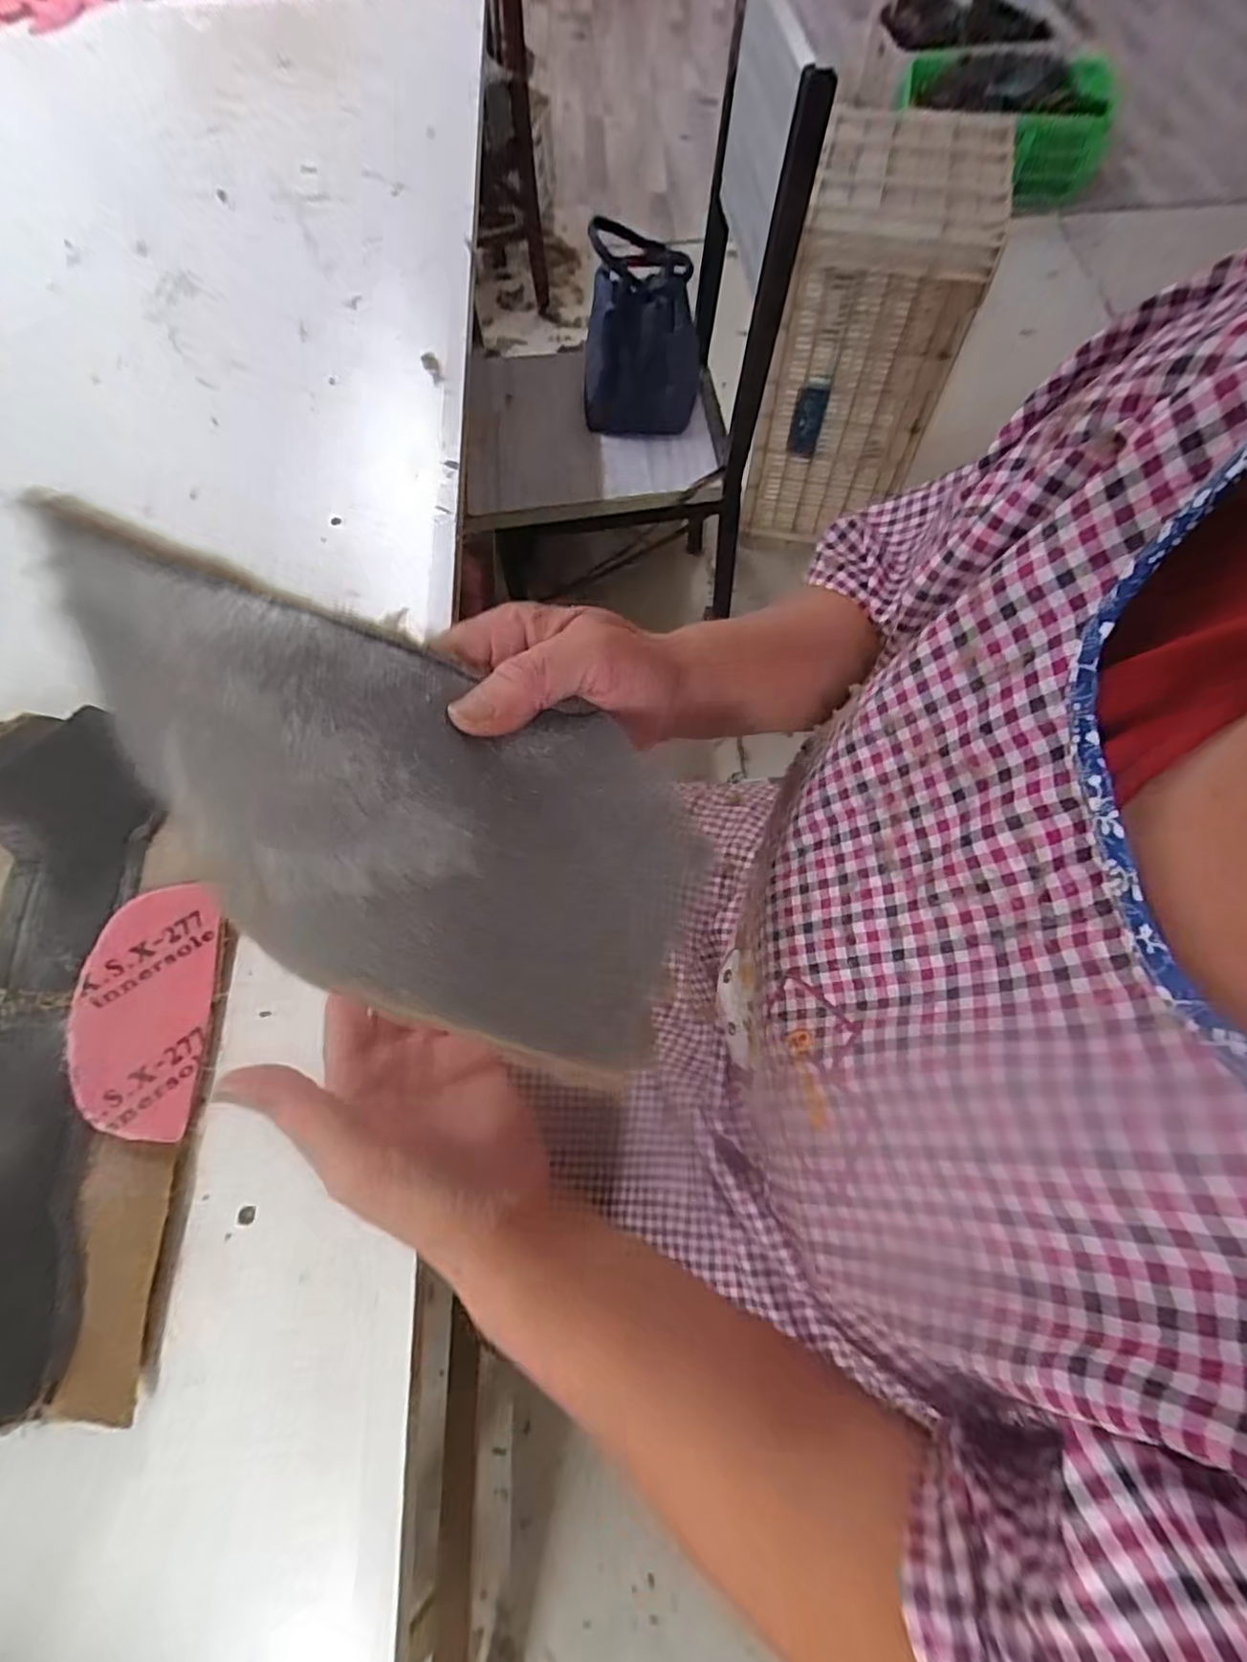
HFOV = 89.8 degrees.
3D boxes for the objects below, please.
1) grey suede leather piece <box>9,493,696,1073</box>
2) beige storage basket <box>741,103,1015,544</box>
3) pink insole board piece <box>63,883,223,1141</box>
[{"bbox_3d":[-0.094,-0.025,0.218,0.267,0.036,0.120,34,71,-1],"label":"grey suede leather piece"},{"bbox_3d":[0.459,-0.912,1.218,0.295,0.531,0.364,15,68,7],"label":"beige storage basket"},{"bbox_3d":[-0.259,0.093,0.340,0.059,0.004,0.132,13,61,-36],"label":"pink insole board piece"}]

